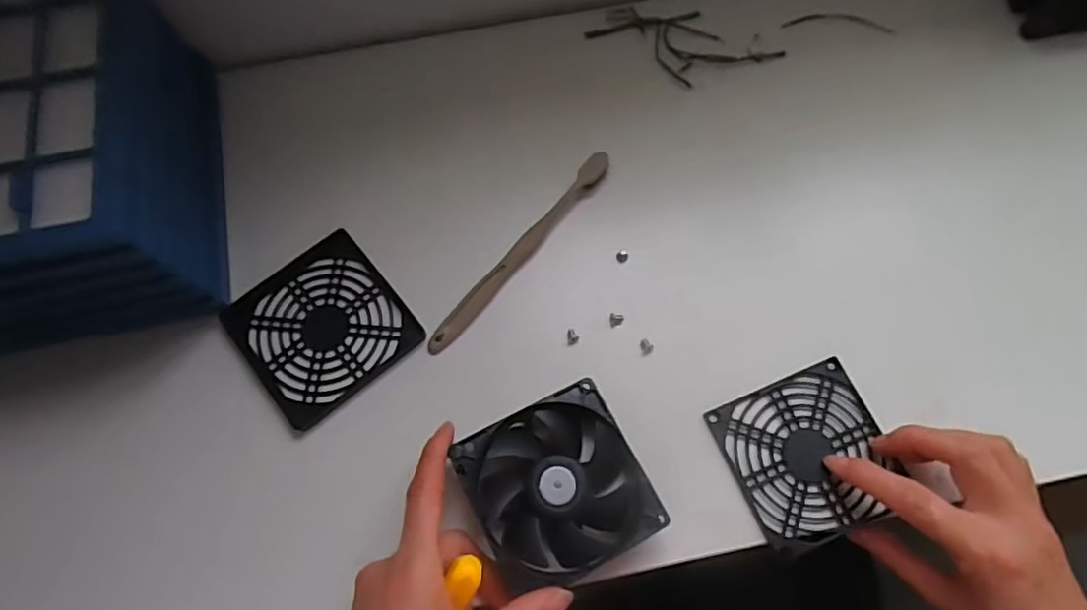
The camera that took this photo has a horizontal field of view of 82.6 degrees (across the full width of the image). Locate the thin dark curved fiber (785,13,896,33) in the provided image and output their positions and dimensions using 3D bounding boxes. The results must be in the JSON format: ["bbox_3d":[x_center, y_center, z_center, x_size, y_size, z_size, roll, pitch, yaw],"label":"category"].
[{"bbox_3d":[0.223,-0.216,0.471,0.085,0.004,0.017,2,72,1],"label":"thin dark curved fiber"}]

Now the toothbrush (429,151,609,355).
[{"bbox_3d":[-0.014,-0.037,0.407,0.015,0.009,0.173,38,76,12],"label":"toothbrush"}]

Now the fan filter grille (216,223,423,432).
[{"bbox_3d":[-0.141,0.014,0.396,0.097,0.009,0.096,-38,76,-11],"label":"fan filter grille"}]

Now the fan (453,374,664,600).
[{"bbox_3d":[0.008,0.102,0.345,0.091,0.026,0.092,-26,74,-8],"label":"fan"}]

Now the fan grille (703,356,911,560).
[{"bbox_3d":[0.157,0.088,0.364,0.091,0.007,0.091,-22,73,-7],"label":"fan grille"}]

